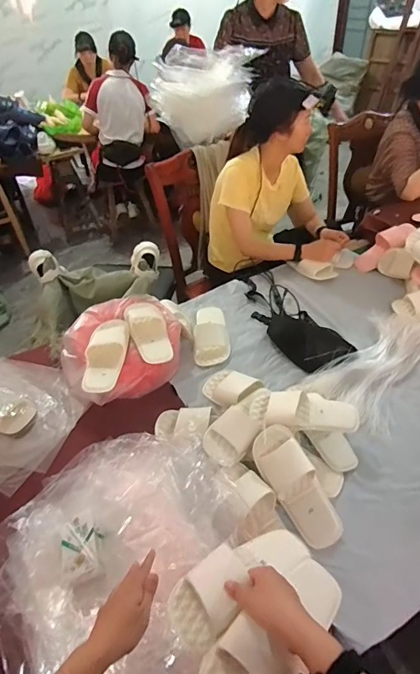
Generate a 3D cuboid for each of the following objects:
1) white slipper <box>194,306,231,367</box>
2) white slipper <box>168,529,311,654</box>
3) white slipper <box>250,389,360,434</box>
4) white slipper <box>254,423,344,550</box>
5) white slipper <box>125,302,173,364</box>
[{"bbox_3d":[0.005,-0.021,1.164,0.104,0.057,0.240,-2,43,2],"label":"white slipper"},{"bbox_3d":[0.047,0.335,0.567,0.230,0.055,0.087,-16,42,-35],"label":"white slipper"},{"bbox_3d":[0.212,0.159,0.890,0.233,0.054,0.112,2,43,6],"label":"white slipper"},{"bbox_3d":[0.175,0.296,0.792,0.092,0.068,0.245,-23,69,-19],"label":"white slipper"},{"bbox_3d":[-0.162,-0.018,1.039,0.095,0.039,0.227,-17,44,-14],"label":"white slipper"}]

